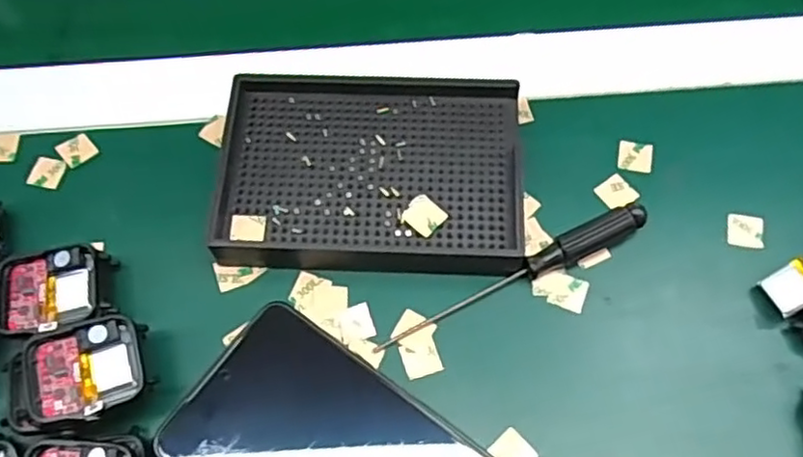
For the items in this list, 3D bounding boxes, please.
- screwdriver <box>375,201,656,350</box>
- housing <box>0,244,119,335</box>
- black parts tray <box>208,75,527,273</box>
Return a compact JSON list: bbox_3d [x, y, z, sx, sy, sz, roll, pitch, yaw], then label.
[{"bbox_3d":[0.050,0.022,0.295,0.129,0.014,0.012,-25,66,-10],"label":"screwdriver"},{"bbox_3d":[-0.148,0.029,0.293,0.046,0.018,0.036,-10,65,-3],"label":"housing"},{"bbox_3d":[-0.013,-0.028,0.316,0.134,0.022,0.094,1,65,2],"label":"black parts tray"}]

